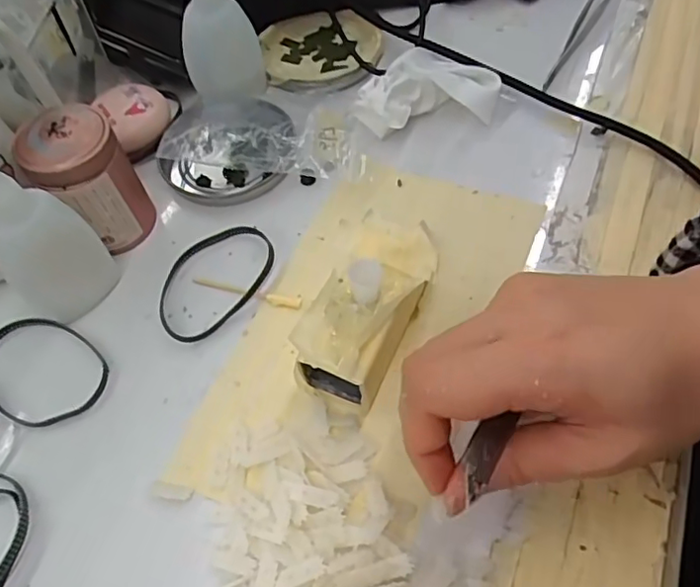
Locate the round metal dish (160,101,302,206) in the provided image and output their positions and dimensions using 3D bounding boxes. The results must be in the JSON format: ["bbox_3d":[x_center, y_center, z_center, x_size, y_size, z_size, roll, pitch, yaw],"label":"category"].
[{"bbox_3d":[-0.071,-0.087,0.342,0.074,0.020,0.070,-1,58,2],"label":"round metal dish"}]

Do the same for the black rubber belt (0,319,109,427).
[{"bbox_3d":[-0.147,0.036,0.281,0.067,0.004,0.048,30,65,20],"label":"black rubber belt"}]

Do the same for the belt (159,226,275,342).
[{"bbox_3d":[-0.070,-0.010,0.304,0.049,0.007,0.072,36,66,22],"label":"belt"}]

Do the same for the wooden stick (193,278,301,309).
[{"bbox_3d":[-0.053,-0.001,0.298,0.059,0.004,0.006,13,60,11],"label":"wooden stick"}]

